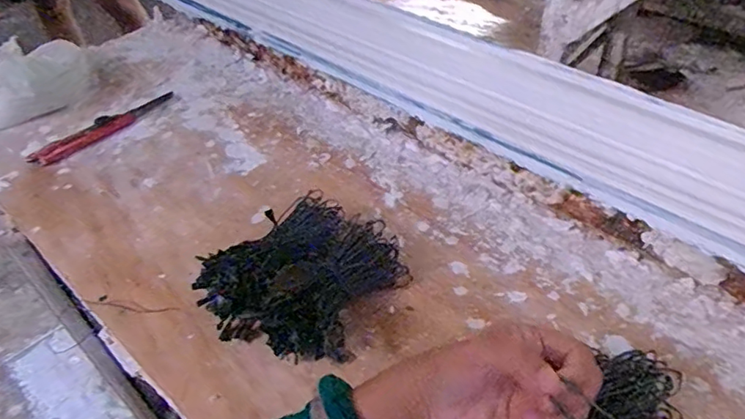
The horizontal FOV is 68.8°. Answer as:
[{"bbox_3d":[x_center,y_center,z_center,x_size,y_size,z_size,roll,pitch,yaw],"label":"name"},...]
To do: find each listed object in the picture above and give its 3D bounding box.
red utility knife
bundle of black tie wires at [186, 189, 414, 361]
[{"bbox_3d":[-0.353,-0.111,0.720,0.042,0.012,0.195,32,55,31],"label":"red utility knife"},{"bbox_3d":[-0.067,0.063,0.511,0.157,0.049,0.155,25,51,26],"label":"bundle of black tie wires"}]

